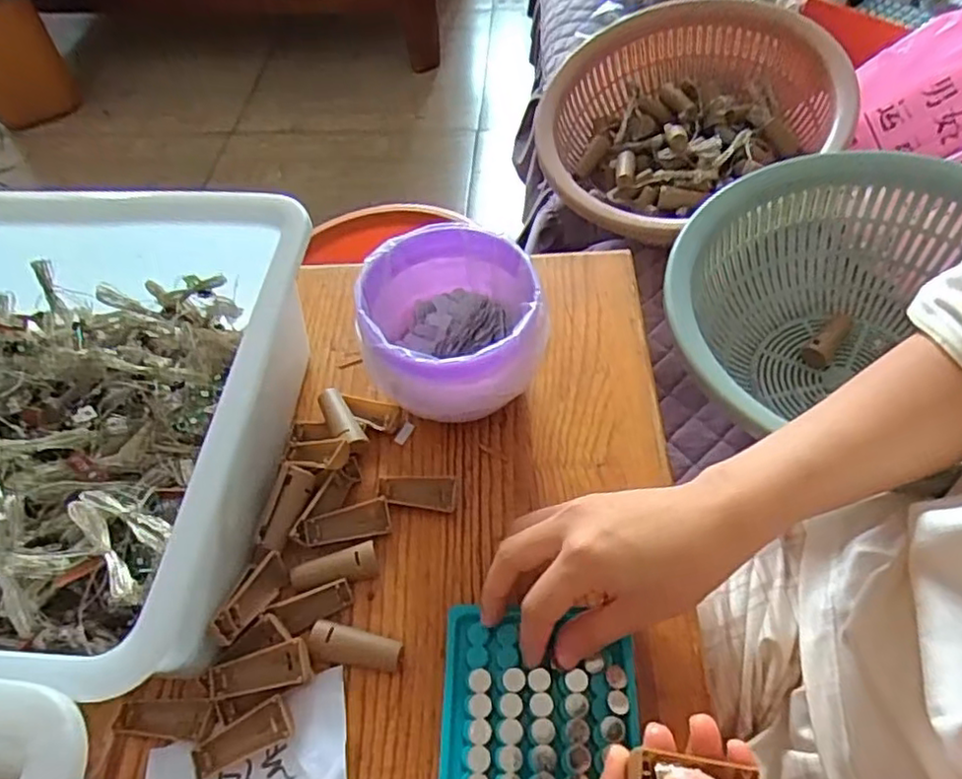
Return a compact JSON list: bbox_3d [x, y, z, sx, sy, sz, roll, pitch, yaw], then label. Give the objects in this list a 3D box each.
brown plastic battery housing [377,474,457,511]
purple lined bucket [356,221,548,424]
[{"bbox_3d":[-0.040,0.063,0.412,0.047,0.009,0.021,2,55,5],"label":"brown plastic battery housing"},{"bbox_3d":[-0.018,-0.034,0.429,0.105,0.093,0.106,-2,55,3],"label":"purple lined bucket"}]

